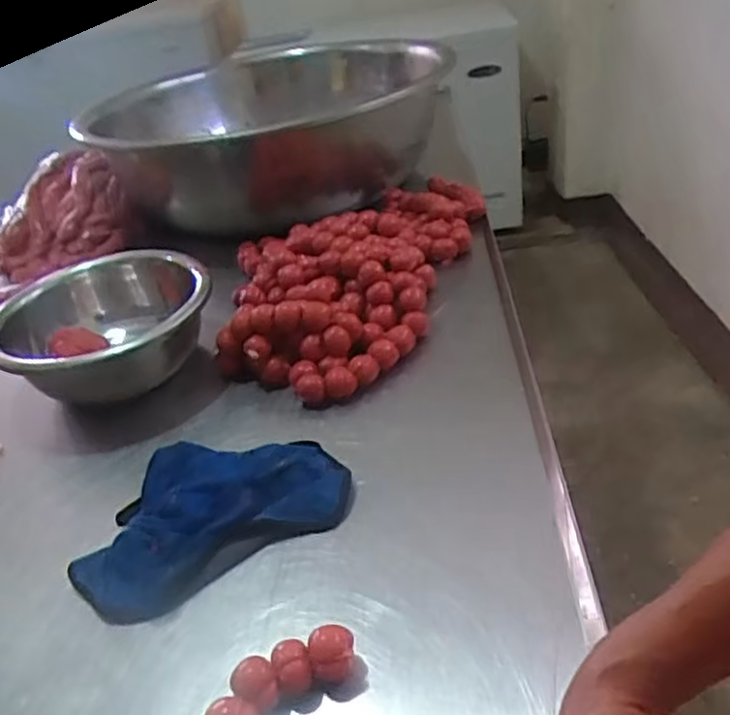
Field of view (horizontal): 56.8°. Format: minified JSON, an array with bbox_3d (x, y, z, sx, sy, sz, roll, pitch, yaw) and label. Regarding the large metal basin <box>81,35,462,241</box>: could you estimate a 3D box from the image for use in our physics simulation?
[{"bbox_3d":[-0.185,-0.450,1.359,0.633,0.238,0.685,-6,34,4],"label":"large metal basin"}]

